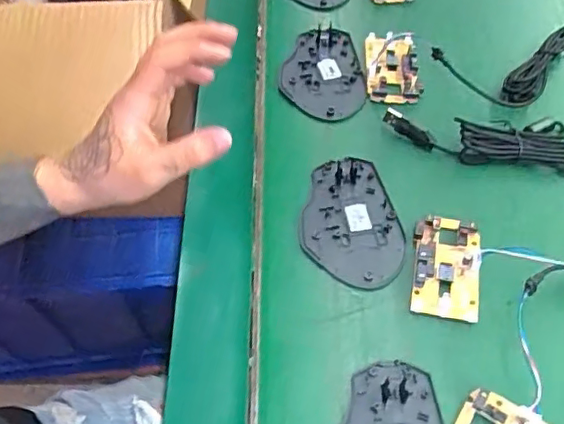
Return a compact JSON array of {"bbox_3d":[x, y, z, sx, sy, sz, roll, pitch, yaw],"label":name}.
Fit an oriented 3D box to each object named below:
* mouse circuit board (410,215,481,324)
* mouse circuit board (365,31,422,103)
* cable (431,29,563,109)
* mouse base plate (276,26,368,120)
[{"bbox_3d":[0.116,0.036,0.401,0.046,0.011,0.075,10,59,6],"label":"mouse circuit board"},{"bbox_3d":[0.097,-0.130,0.509,0.043,0.016,0.077,-1,56,0],"label":"mouse circuit board"},{"bbox_3d":[0.227,-0.127,0.503,0.197,0.026,0.066,-15,63,-20],"label":"cable"},{"bbox_3d":[0.035,-0.125,0.515,0.071,0.006,0.109,-3,56,-1],"label":"mouse base plate"}]

